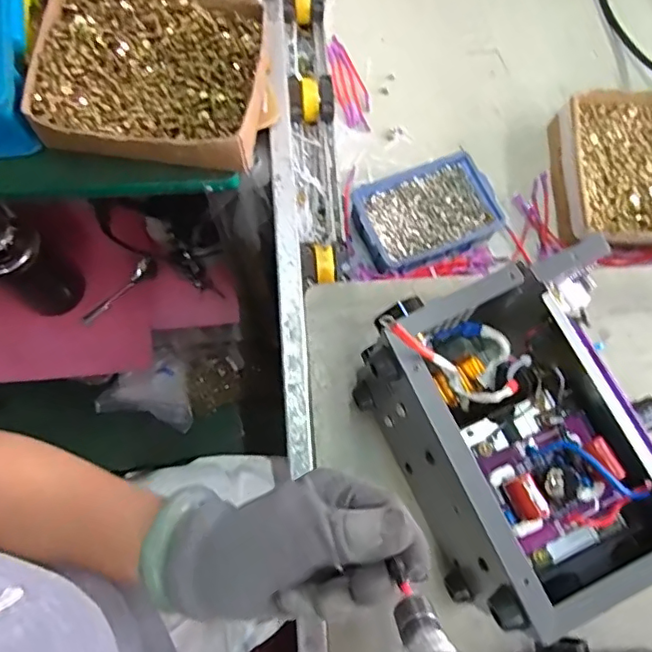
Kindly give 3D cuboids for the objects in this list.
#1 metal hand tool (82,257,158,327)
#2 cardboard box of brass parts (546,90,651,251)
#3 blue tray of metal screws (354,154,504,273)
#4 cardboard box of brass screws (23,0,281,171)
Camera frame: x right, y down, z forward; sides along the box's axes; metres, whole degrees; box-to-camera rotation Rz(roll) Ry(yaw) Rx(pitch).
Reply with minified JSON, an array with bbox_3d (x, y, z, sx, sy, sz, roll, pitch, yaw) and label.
[{"bbox_3d":[-0.342,-0.056,0.925,0.158,0.029,0.026,-39,77,4],"label":"metal hand tool"},{"bbox_3d":[0.379,-0.178,0.645,0.224,0.050,0.209,2,72,-2],"label":"cardboard box of brass parts"},{"bbox_3d":[0.108,-0.117,0.620,0.152,0.049,0.105,-23,75,-10],"label":"blue tray of metal screws"},{"bbox_3d":[-0.170,-0.248,0.560,0.220,0.055,0.186,2,72,-2],"label":"cardboard box of brass screws"}]

